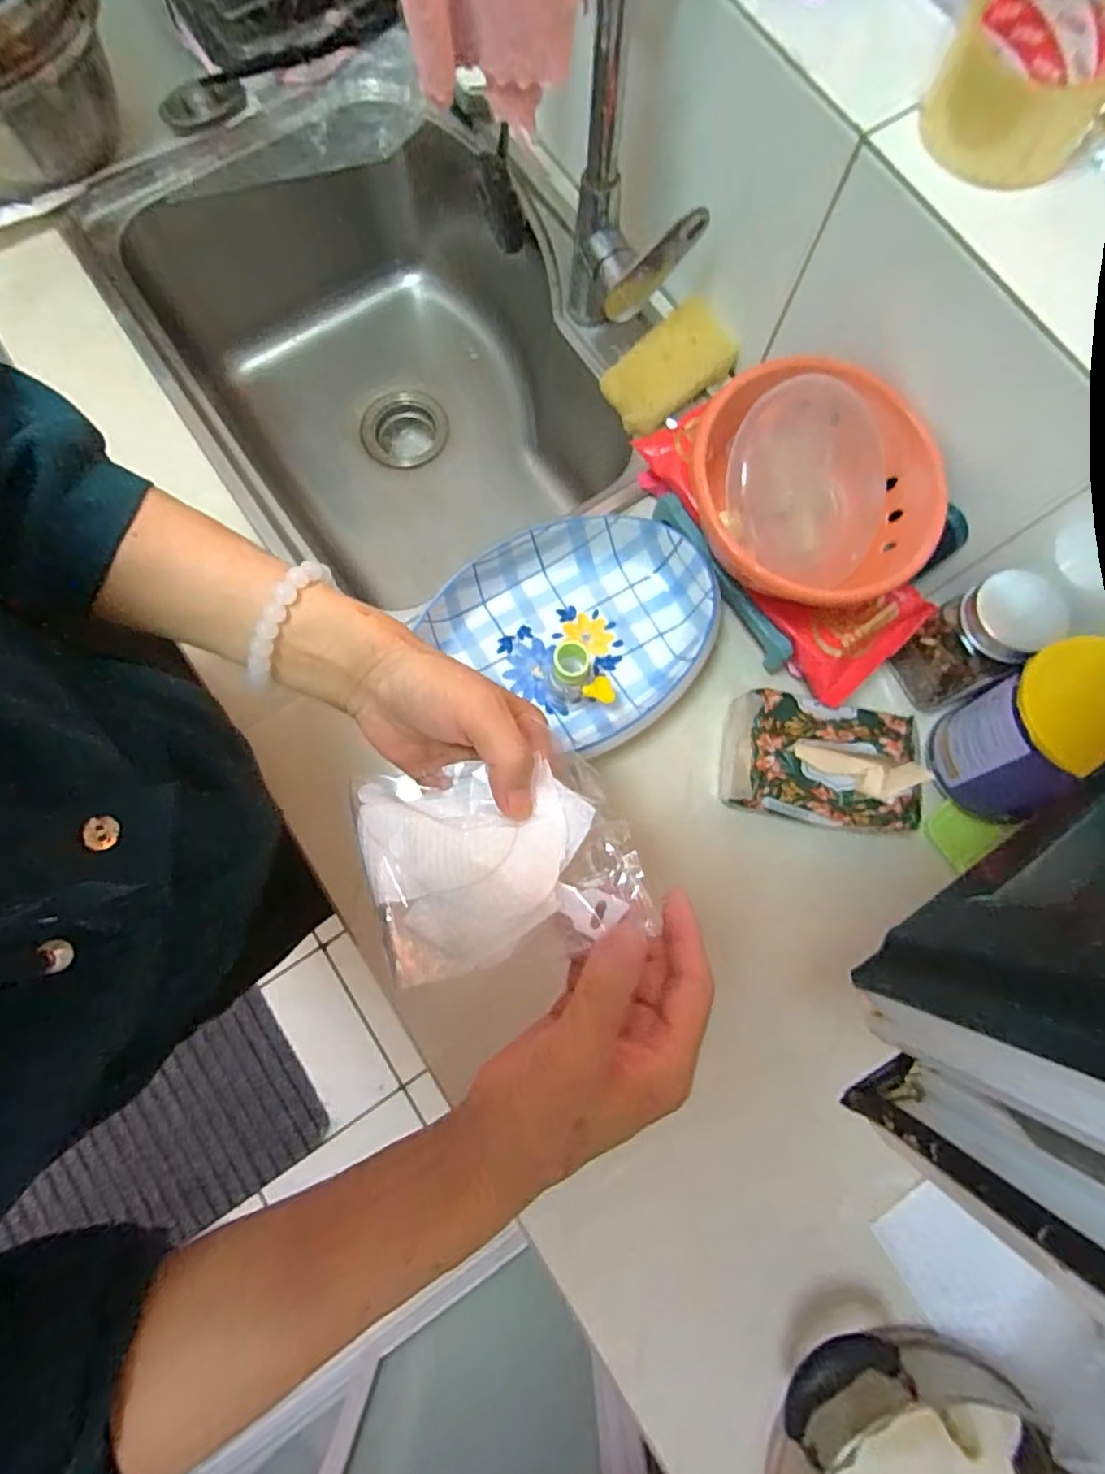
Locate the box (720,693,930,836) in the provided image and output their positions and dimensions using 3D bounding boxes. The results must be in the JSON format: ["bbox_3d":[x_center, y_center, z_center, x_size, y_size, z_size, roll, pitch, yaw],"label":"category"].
[{"bbox_3d":[0.204,0.013,0.465,0.133,0.067,0.100,12,79,1],"label":"box"}]

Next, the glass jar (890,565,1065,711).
[{"bbox_3d":[0.318,-0.073,0.467,0.074,0.100,0.063,-41,83,-8],"label":"glass jar"}]

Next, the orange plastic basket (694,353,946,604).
[{"bbox_3d":[0.198,-0.180,0.444,0.156,0.077,0.170,0,79,-1],"label":"orange plastic basket"}]

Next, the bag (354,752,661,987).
[{"bbox_3d":[-0.026,0.050,0.277,0.128,0.020,0.098,-14,71,8],"label":"bag"}]

